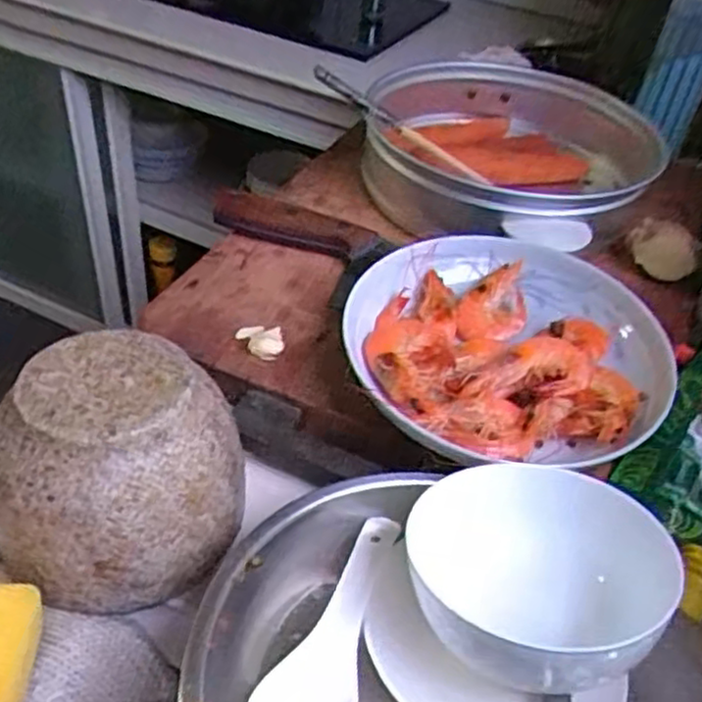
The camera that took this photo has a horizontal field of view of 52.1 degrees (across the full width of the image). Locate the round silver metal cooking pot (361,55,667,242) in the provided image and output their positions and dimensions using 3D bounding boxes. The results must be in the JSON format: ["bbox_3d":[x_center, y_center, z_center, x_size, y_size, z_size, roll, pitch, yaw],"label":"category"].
[{"bbox_3d":[0.143,-0.168,0.624,0.254,0.071,0.240,4,42,-4],"label":"round silver metal cooking pot"}]

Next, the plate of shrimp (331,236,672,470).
[{"bbox_3d":[0.095,-0.001,0.445,0.186,0.054,0.193,4,42,-4],"label":"plate of shrimp"}]

